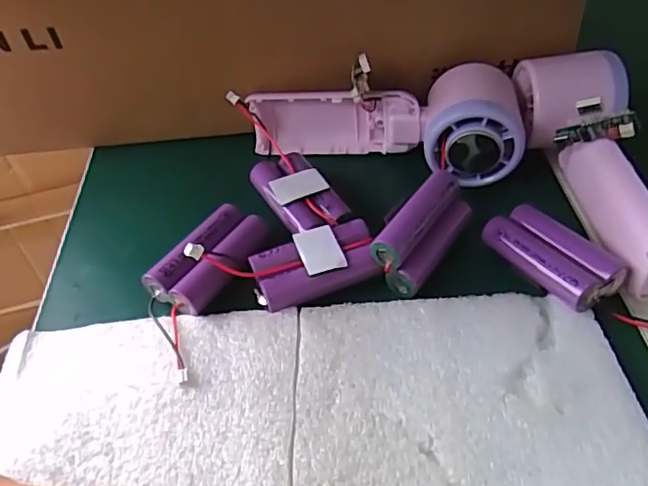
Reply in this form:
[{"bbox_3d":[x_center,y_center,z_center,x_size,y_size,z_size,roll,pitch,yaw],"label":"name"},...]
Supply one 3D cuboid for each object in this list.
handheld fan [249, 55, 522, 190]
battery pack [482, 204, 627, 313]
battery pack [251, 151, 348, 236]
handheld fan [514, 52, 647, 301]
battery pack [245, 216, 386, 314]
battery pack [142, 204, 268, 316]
[{"bbox_3d":[0.036,-0.080,0.360,0.169,0.060,0.055,10,47,11],"label":"handheld fan"},{"bbox_3d":[0.113,0.006,0.293,0.034,0.019,0.065,-25,50,-21],"label":"battery pack"},{"bbox_3d":[-0.015,-0.028,0.339,0.034,0.020,0.066,-21,49,-18],"label":"battery pack"},{"bbox_3d":[0.142,-0.045,0.321,0.061,0.059,0.151,5,46,6],"label":"handheld fan"},{"bbox_3d":[-0.004,0.009,0.298,0.064,0.013,0.036,-18,48,-15],"label":"battery pack"},{"bbox_3d":[-0.058,0.006,0.303,0.037,0.020,0.065,22,51,22],"label":"battery pack"}]

